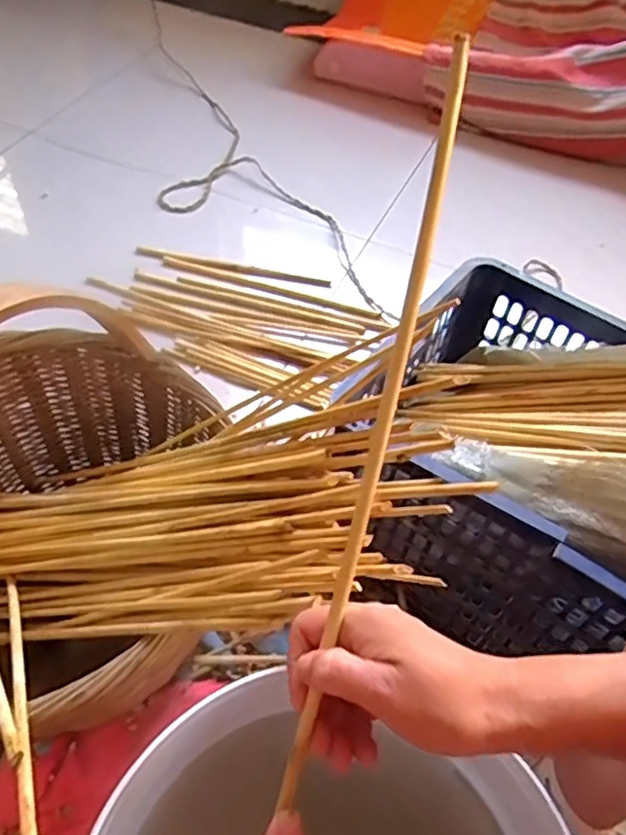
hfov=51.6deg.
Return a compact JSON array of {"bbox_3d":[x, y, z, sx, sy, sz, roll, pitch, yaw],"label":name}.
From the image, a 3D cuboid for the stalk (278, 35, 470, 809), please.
[{"bbox_3d":[0.033,0.012,0.328,0.014,0.012,0.386,13,95,6],"label":"stalk"}]

